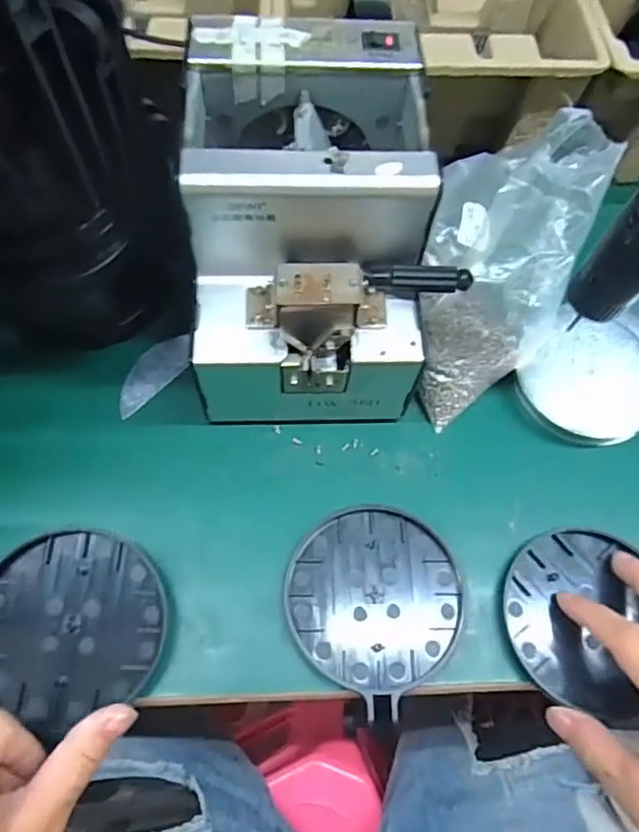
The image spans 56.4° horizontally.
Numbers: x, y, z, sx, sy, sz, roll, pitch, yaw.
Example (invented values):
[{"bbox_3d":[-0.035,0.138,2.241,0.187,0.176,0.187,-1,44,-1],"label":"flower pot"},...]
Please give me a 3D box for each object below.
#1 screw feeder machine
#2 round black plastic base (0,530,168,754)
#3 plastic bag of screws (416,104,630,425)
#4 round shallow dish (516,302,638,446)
[{"bbox_3d":[-0.001,-0.103,0.353,0.136,0.149,0.176,-2,65,-4],"label":"screw feeder machine"},{"bbox_3d":[-0.131,0.110,0.314,0.096,0.016,0.094,33,68,12],"label":"round black plastic base"},{"bbox_3d":[0.115,-0.095,0.391,0.093,0.059,0.211,23,93,8],"label":"plastic bag of screws"},{"bbox_3d":[0.187,-0.029,0.403,0.093,0.023,0.103,28,67,10],"label":"round shallow dish"}]

